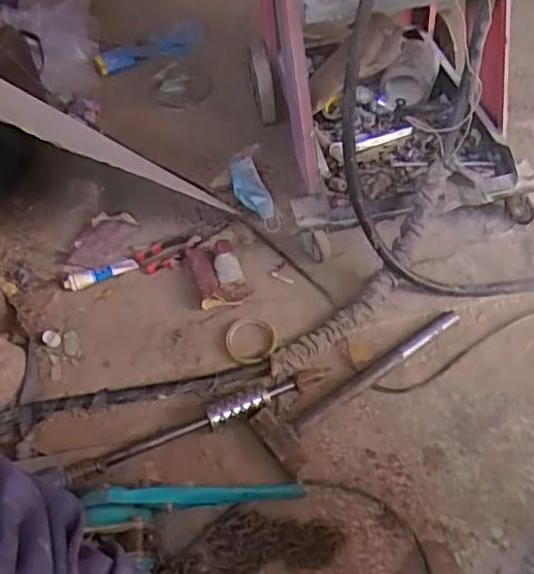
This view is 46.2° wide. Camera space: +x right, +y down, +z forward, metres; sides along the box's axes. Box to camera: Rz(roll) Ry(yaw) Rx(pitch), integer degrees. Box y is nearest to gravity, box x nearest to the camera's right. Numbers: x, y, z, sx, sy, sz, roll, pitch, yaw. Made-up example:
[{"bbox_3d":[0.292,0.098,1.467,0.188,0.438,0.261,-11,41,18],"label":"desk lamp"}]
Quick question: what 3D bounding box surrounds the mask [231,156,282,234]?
[{"bbox_3d":[-0.031,-0.196,1.302,0.062,0.033,0.219,-20,52,-10],"label":"mask"}]

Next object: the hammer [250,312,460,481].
[{"bbox_3d":[0.163,0.149,0.994,0.385,0.036,0.104,-32,55,-19],"label":"hammer"}]

